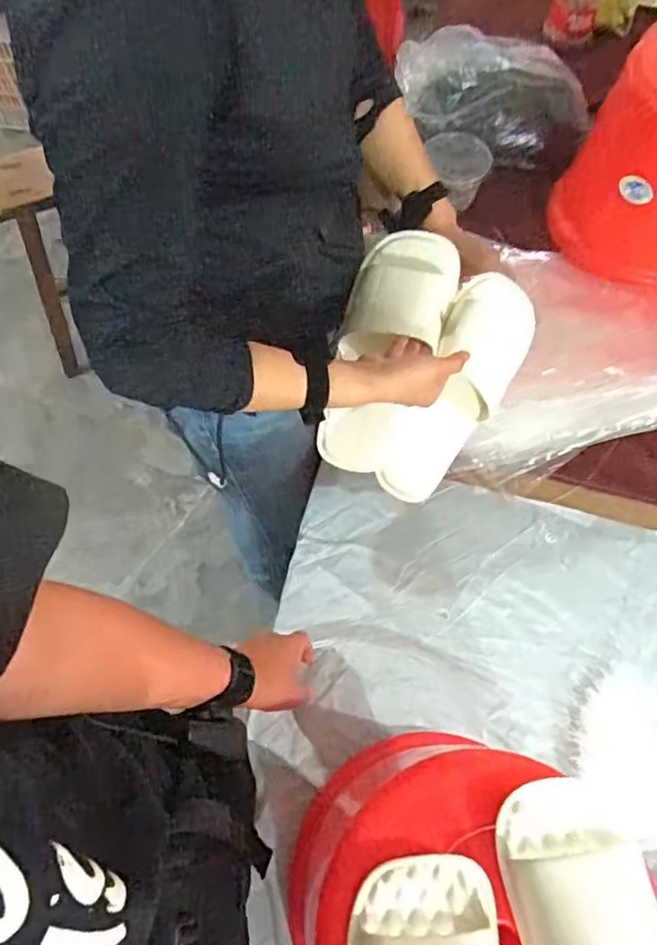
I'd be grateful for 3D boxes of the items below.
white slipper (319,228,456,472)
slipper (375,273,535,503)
[{"bbox_3d":[0.056,-0.130,0.693,0.111,0.078,0.278,19,98,7],"label":"white slipper"},{"bbox_3d":[0.145,-0.096,0.733,0.104,0.060,0.274,27,96,-18],"label":"slipper"}]

